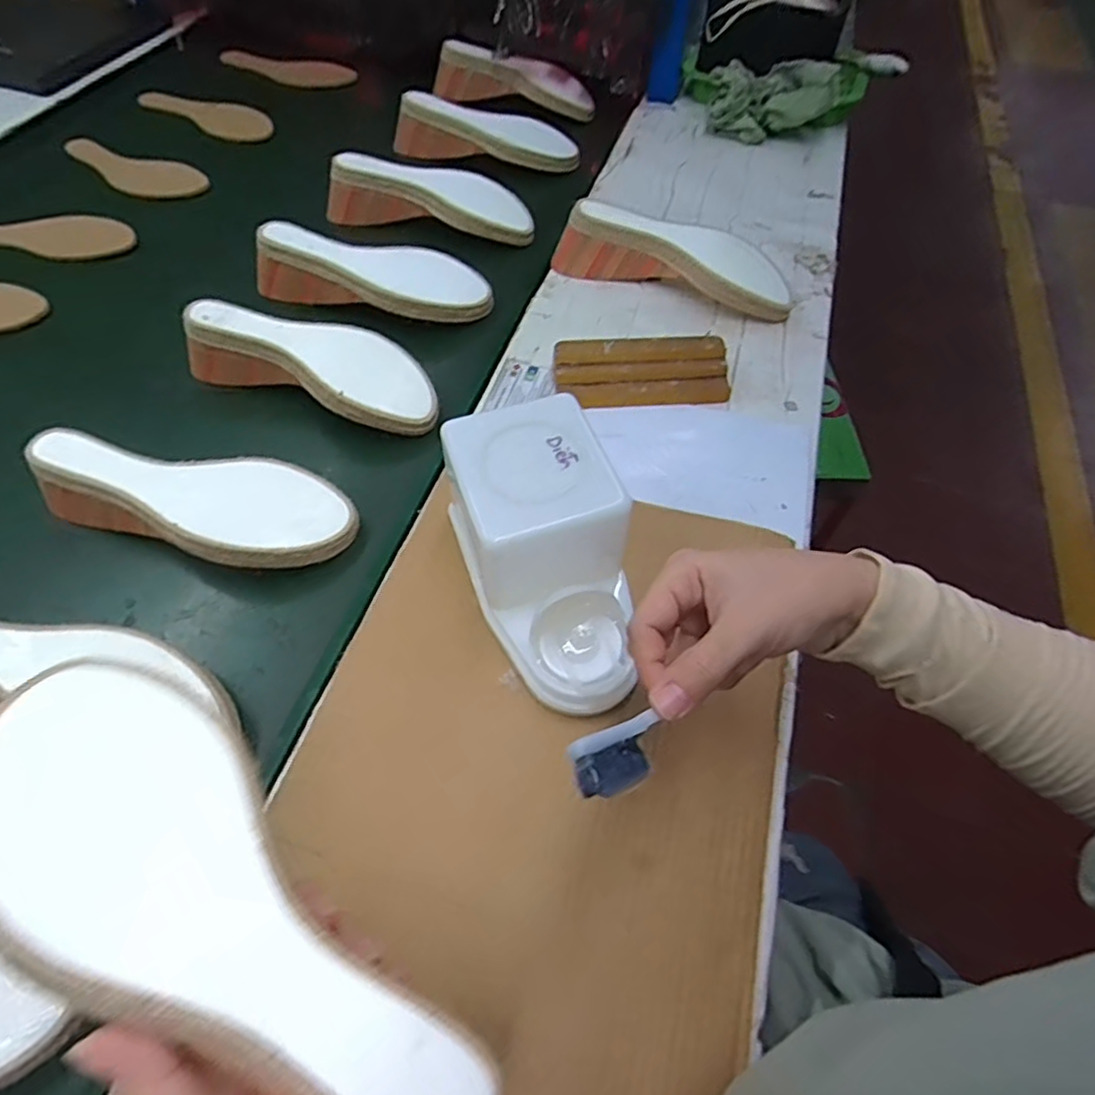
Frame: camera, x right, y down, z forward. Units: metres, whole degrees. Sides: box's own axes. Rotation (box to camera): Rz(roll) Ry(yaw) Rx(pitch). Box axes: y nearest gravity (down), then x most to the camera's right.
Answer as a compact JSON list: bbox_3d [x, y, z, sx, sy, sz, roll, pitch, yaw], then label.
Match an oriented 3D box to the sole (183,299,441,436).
[{"bbox_3d":[-0.212,-0.171,0.572,0.242,0.072,0.090,20,58,13],"label":"sole"}]

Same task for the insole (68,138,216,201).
[{"bbox_3d":[-0.545,-0.491,0.807,0.211,0.005,0.074,19,66,6],"label":"insole"}]

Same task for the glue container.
[{"bbox_3d":[-0.001,0.009,0.406,0.105,0.106,0.183,-15,57,-10],"label":"glue container"}]

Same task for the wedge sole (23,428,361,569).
[{"bbox_3d":[-0.273,-0.038,0.484,0.230,0.077,0.087,13,57,9],"label":"wedge sole"}]

